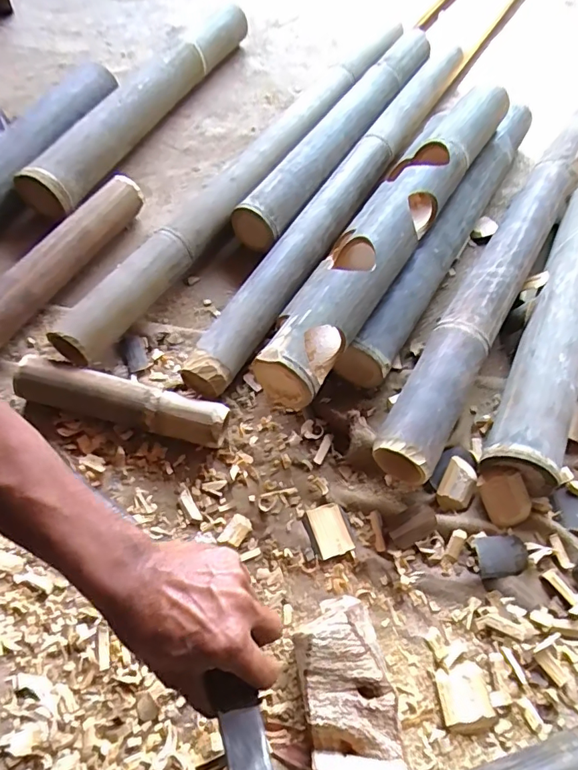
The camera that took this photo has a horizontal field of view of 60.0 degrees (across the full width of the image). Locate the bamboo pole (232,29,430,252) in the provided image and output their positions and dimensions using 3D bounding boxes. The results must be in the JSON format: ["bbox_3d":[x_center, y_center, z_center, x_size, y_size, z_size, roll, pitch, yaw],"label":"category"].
[{"bbox_3d":[0.101,-0.435,0.838,0.072,0.065,0.611,27,62,14],"label":"bamboo pole"}]

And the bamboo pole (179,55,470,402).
[{"bbox_3d":[0.100,-0.308,0.774,0.066,0.064,0.843,26,62,13],"label":"bamboo pole"}]

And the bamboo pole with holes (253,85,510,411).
[{"bbox_3d":[0.140,-0.210,0.638,0.077,0.077,0.589,29,62,15],"label":"bamboo pole with holes"}]

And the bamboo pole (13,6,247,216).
[{"bbox_3d":[-0.234,-0.486,0.835,0.070,0.058,0.583,22,61,11],"label":"bamboo pole"}]

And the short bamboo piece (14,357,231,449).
[{"bbox_3d":[-0.187,0.022,0.569,0.233,0.058,0.045,12,59,6],"label":"short bamboo piece"}]

